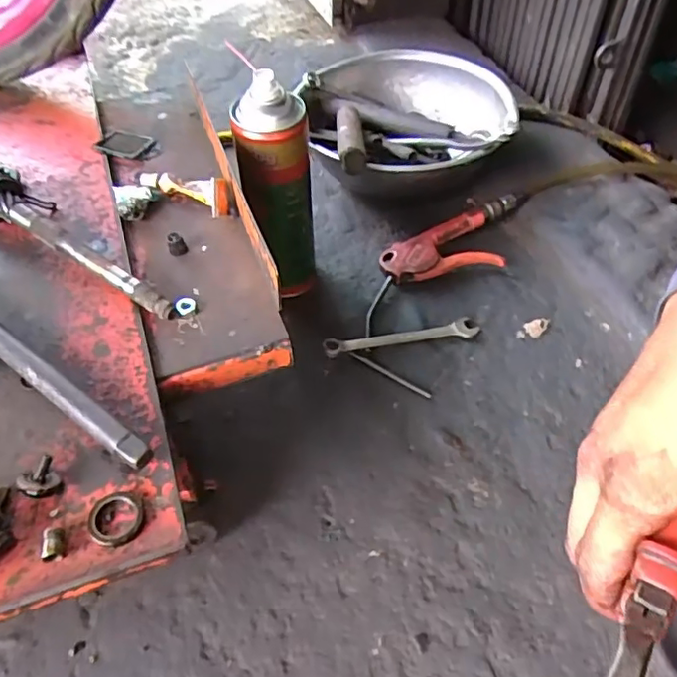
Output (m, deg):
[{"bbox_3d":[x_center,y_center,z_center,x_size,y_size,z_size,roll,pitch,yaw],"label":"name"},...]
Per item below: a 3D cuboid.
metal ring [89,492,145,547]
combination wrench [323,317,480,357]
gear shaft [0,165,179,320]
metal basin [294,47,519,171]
[{"bbox_3d":[-0.114,0.092,0.297,0.027,0.005,0.027,0,51,0],"label":"metal ring"},{"bbox_3d":[0.063,-0.003,0.575,0.158,0.013,0.022,-10,52,-8],"label":"combination wrench"},{"bbox_3d":[-0.184,-0.075,0.408,0.193,0.042,0.044,23,55,18],"label":"gear shaft"},{"bbox_3d":[0.083,-0.264,0.719,0.237,0.083,0.248,0,51,0],"label":"metal basin"}]

